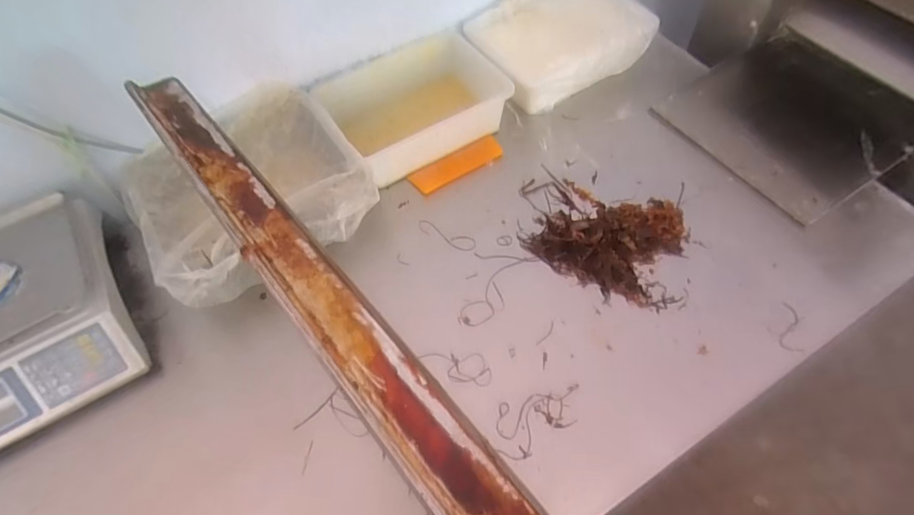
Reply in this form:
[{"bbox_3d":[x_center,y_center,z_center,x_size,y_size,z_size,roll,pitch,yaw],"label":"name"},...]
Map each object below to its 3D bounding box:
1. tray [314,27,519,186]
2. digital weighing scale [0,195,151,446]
[{"bbox_3d":[-0.073,-0.284,0.954,0.303,0.087,0.230,-28,60,-13],"label":"tray"},{"bbox_3d":[-0.670,0.110,0.741,0.333,0.124,0.333,-28,60,-13],"label":"digital weighing scale"}]

